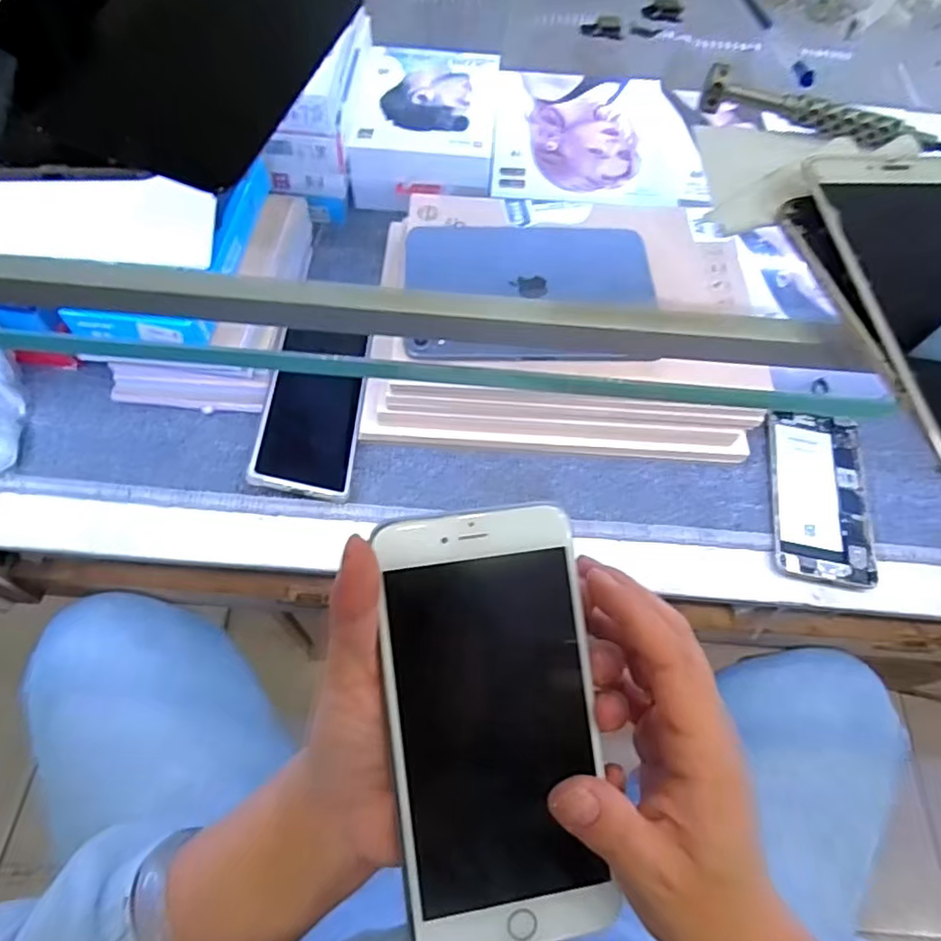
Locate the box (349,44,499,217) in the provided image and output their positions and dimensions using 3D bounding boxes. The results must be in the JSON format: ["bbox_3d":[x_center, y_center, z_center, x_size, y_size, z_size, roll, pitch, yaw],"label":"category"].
[{"bbox_3d":[-0.044,-0.355,0.629,0.137,0.062,0.190,4,62,0],"label":"box"}]

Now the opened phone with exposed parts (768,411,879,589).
[{"bbox_3d":[0.284,0.018,0.496,0.077,0.004,0.151,10,62,3],"label":"opened phone with exposed parts"}]

